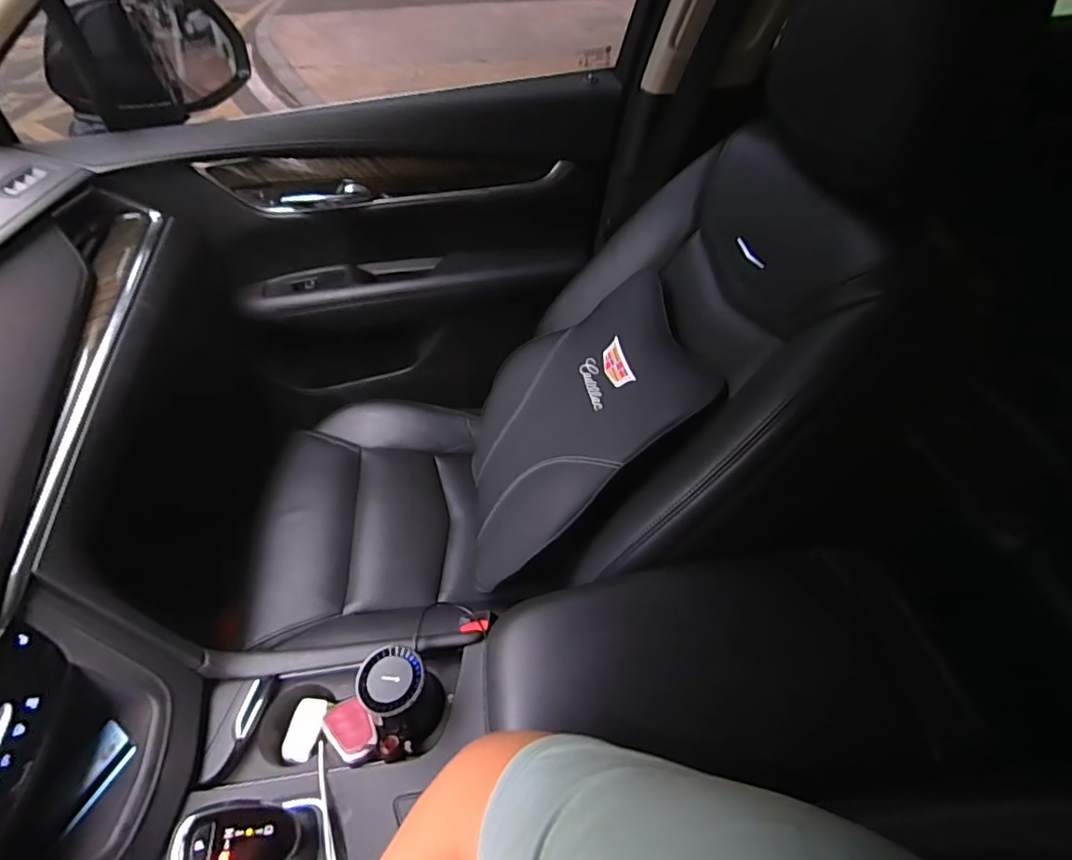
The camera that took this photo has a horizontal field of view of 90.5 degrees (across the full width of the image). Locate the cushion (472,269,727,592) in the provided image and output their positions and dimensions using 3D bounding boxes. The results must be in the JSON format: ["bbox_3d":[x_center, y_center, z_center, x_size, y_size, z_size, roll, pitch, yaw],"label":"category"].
[{"bbox_3d":[0.052,-0.003,0.790,0.436,0.120,0.369,-42,39,22],"label":"cushion"}]

